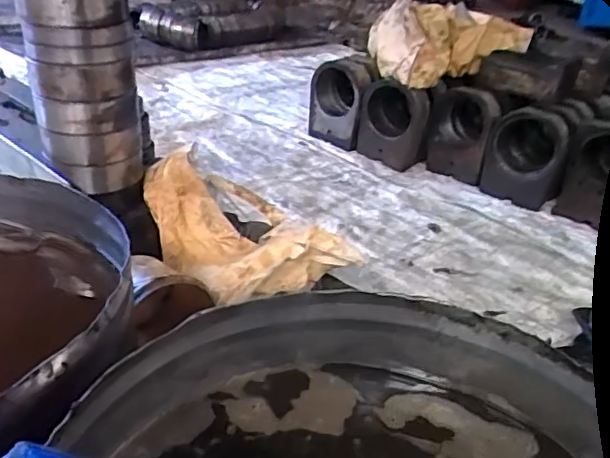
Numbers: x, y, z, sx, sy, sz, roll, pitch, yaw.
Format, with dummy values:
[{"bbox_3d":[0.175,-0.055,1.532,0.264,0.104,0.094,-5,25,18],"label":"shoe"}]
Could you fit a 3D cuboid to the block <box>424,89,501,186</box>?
[{"bbox_3d":[0.455,-0.276,1.695,0.185,0.249,0.142,19,31,21],"label":"block"}]

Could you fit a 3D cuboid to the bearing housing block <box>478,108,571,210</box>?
[{"bbox_3d":[0.633,-0.218,1.640,0.214,0.252,0.190,16,33,15],"label":"bearing housing block"}]

